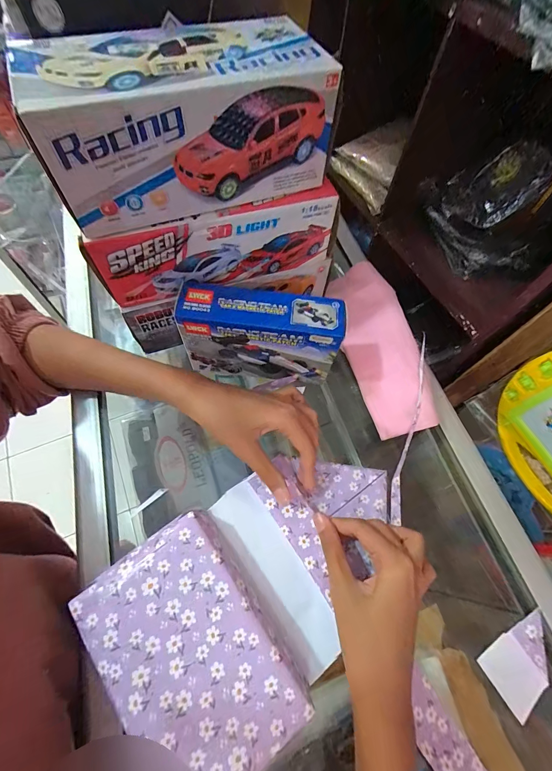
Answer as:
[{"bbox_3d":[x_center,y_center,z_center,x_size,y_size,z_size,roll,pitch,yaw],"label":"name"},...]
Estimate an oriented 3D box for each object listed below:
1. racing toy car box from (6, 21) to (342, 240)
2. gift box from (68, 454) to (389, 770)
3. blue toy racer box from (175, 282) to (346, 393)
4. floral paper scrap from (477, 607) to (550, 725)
[{"bbox_3d":[-0.063,-0.186,0.225,0.192,0.074,0.089,-22,68,-12],"label":"racing toy car box"},{"bbox_3d":[-0.001,0.152,0.259,0.241,0.064,0.148,-33,71,-17],"label":"gift box"},{"bbox_3d":[-0.014,-0.045,0.314,0.145,0.092,0.050,9,65,1],"label":"blue toy racer box"},{"bbox_3d":[0.201,0.220,0.254,0.068,0.004,0.041,-29,62,-11],"label":"floral paper scrap"}]

